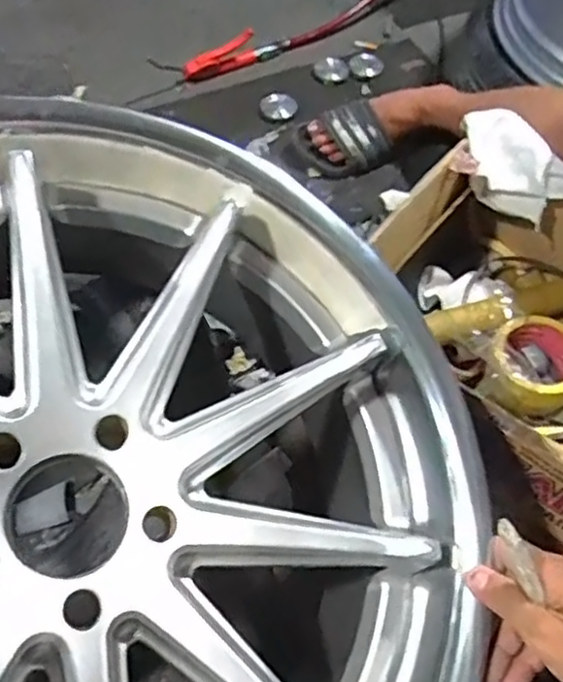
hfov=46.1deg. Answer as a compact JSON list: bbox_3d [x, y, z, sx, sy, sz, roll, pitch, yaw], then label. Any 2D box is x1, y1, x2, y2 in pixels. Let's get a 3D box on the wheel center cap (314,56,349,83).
[{"bbox_3d":[0.084,-0.460,1.128,0.060,0.012,0.045,-10,86,-2],"label":"wheel center cap"}]

